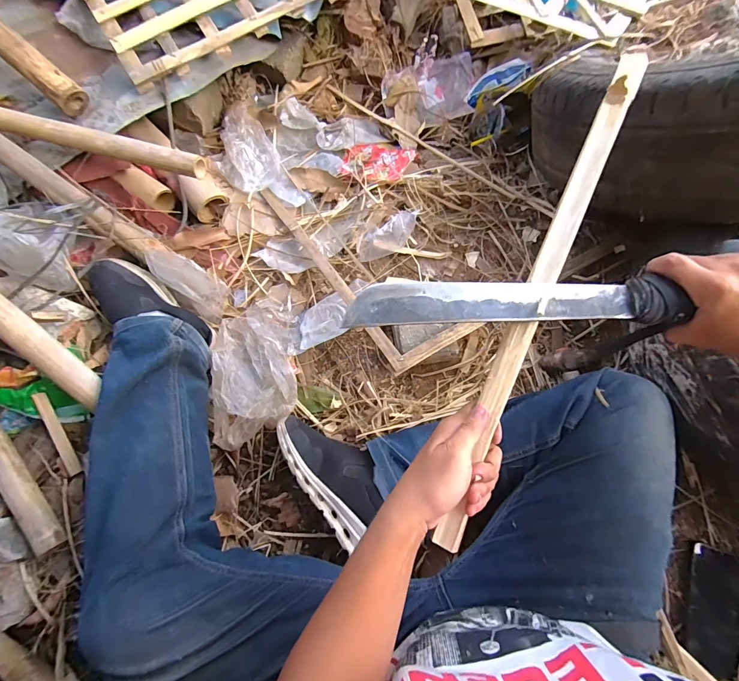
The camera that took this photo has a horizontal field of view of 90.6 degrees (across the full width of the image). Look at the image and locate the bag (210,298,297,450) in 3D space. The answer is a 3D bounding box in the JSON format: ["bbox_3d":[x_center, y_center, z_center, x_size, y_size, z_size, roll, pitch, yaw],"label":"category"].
[{"bbox_3d":[-0.195,0.046,0.616,0.137,0.044,0.239,-8,73,0],"label":"bag"}]

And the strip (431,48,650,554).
[{"bbox_3d":[0.165,-0.054,0.345,0.029,0.016,0.510,23,85,9],"label":"strip"}]

